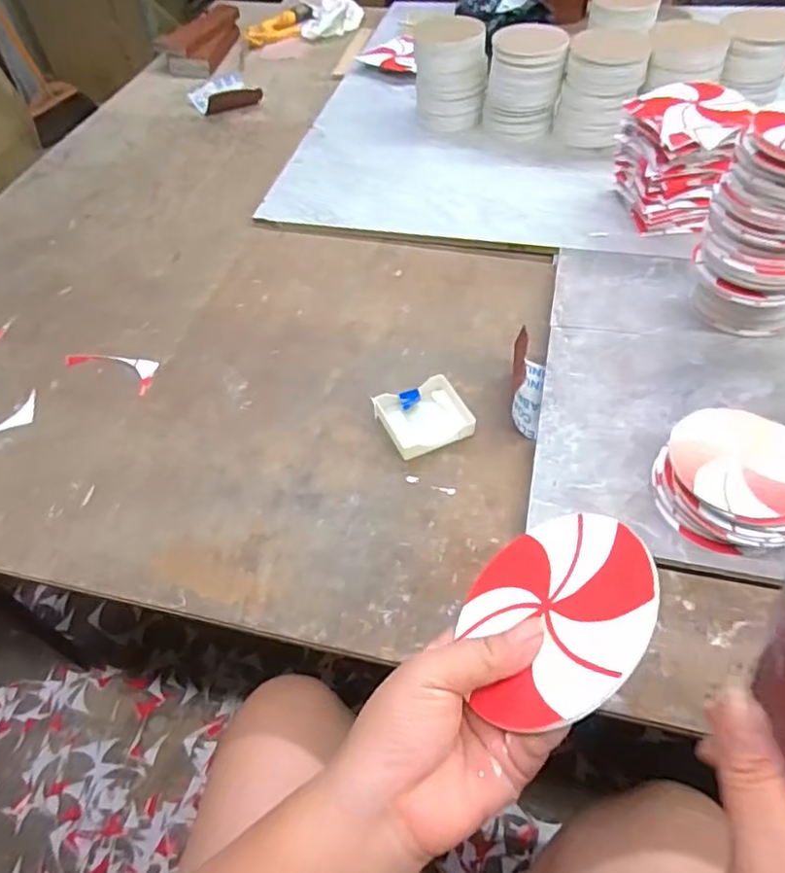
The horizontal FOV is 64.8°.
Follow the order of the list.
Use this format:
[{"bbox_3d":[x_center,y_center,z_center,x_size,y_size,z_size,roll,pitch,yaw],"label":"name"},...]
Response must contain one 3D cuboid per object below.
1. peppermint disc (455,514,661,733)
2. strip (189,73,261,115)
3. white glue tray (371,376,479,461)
[{"bbox_3d":[0.070,0.075,0.267,0.090,0.006,0.093,-36,27,22],"label":"peppermint disc"},{"bbox_3d":[-0.288,-0.577,1.045,0.100,0.030,0.117,-27,54,-18],"label":"strip"},{"bbox_3d":[0.031,-0.018,0.589,0.079,0.020,0.082,-21,52,-13],"label":"white glue tray"}]

